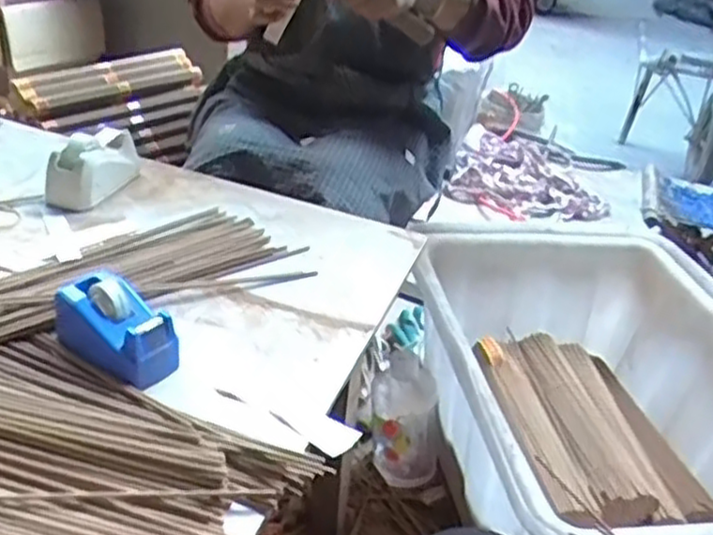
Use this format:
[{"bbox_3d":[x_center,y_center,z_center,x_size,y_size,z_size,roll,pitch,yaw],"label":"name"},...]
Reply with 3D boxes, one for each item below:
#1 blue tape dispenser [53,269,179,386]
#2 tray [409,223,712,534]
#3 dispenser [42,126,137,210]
[{"bbox_3d":[-0.191,0.049,0.598,0.100,0.053,0.055,25,36,26],"label":"blue tape dispenser"},{"bbox_3d":[0.326,0.171,0.960,0.458,0.215,0.565,0,33,-13],"label":"tray"},{"bbox_3d":[-0.292,-0.114,0.839,0.056,0.059,0.113,17,33,14],"label":"dispenser"}]

